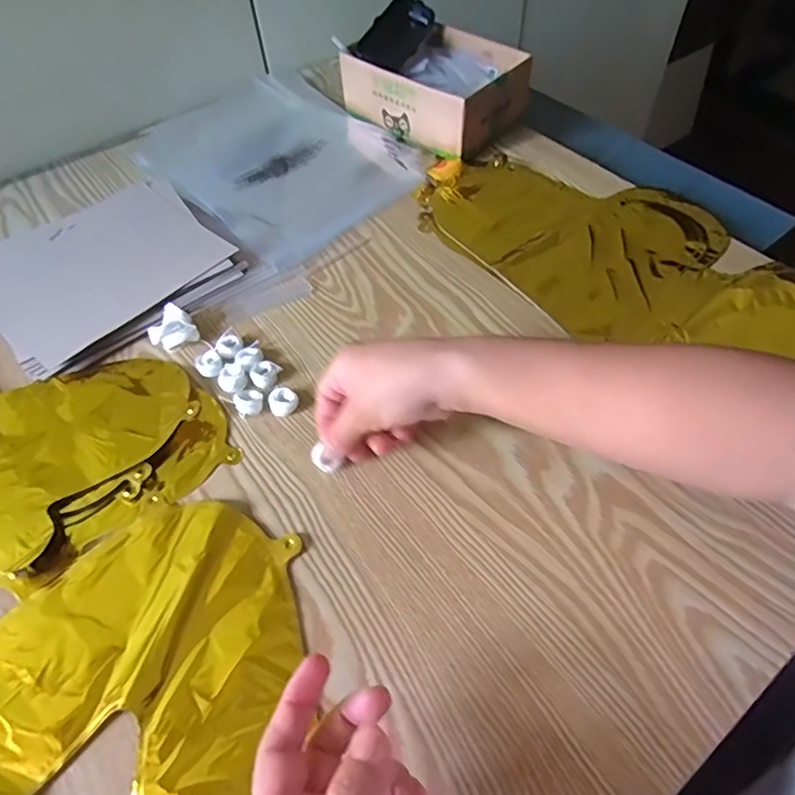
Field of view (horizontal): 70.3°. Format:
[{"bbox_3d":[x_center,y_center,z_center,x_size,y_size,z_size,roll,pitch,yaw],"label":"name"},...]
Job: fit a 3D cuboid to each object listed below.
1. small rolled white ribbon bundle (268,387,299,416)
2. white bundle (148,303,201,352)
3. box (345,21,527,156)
[{"bbox_3d":[-0.087,0.003,0.433,0.022,0.009,0.023,-17,55,-10],"label":"small rolled white ribbon bundle"},{"bbox_3d":[-0.187,-0.057,0.469,0.032,0.018,0.031,27,59,20],"label":"white bundle"},{"bbox_3d":[0.045,-0.350,0.635,0.180,0.064,0.134,38,63,26],"label":"box"}]

